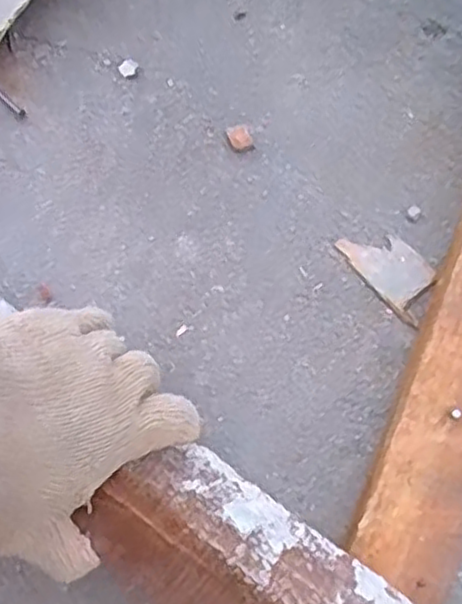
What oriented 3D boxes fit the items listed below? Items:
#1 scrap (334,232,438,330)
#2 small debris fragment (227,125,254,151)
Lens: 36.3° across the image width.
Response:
[{"bbox_3d":[0.095,-0.021,0.416,0.033,0.004,0.062,-41,79,-13],"label":"scrap"},{"bbox_3d":[0.005,-0.100,0.430,0.012,0.007,0.015,-28,76,-10],"label":"small debris fragment"}]

